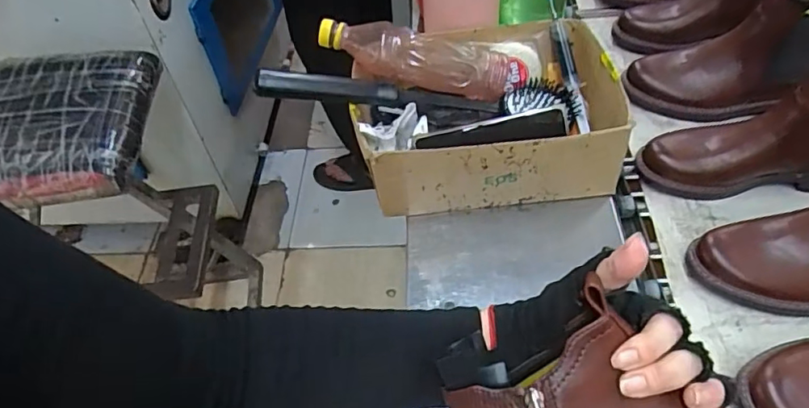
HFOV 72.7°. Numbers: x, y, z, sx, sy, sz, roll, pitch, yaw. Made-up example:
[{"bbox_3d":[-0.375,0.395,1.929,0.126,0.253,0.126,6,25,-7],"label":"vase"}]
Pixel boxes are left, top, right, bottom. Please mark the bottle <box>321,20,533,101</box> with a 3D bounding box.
[{"bbox_3d":[0.023,-0.169,0.637,0.238,0.056,0.065,12,52,-5],"label":"bottle"}]

